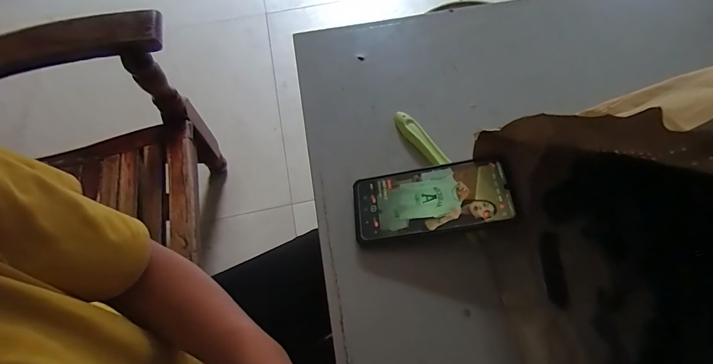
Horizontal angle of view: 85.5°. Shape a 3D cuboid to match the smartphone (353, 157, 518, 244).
[{"bbox_3d":[0.078,0.019,0.414,0.163,0.007,0.076,-10,61,10],"label":"smartphone"}]

